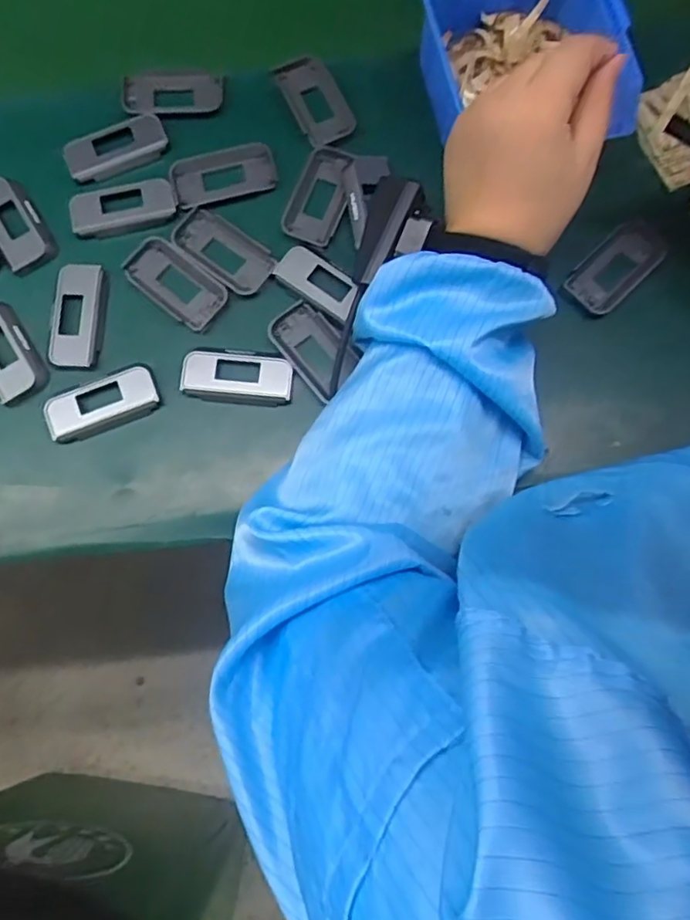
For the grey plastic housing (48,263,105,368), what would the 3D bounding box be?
[{"bbox_3d":[-0.189,-0.101,0.428,0.035,0.010,0.073,2,76,1],"label":"grey plastic housing"}]

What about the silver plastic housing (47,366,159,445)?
[{"bbox_3d":[-0.166,-0.039,0.423,0.076,0.013,0.034,-20,77,-4],"label":"silver plastic housing"}]

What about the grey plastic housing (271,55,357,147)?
[{"bbox_3d":[-0.023,-0.269,0.461,0.037,0.012,0.076,-26,78,-5],"label":"grey plastic housing"}]

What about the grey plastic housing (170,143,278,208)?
[{"bbox_3d":[-0.089,-0.211,0.454,0.075,0.007,0.040,-14,77,-3],"label":"grey plastic housing"}]

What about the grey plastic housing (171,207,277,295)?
[{"bbox_3d":[-0.088,-0.151,0.444,0.078,0.009,0.039,36,79,9],"label":"grey plastic housing"}]

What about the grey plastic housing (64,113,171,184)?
[{"bbox_3d":[-0.171,-0.235,0.460,0.074,0.010,0.036,-23,77,-5],"label":"grey plastic housing"}]

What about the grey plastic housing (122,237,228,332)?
[{"bbox_3d":[-0.121,-0.127,0.439,0.077,0.008,0.039,39,80,9],"label":"grey plastic housing"}]

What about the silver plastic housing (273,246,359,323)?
[{"bbox_3d":[-0.017,-0.127,0.435,0.060,0.011,0.032,33,79,8],"label":"silver plastic housing"}]

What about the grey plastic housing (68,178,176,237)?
[{"bbox_3d":[-0.163,-0.189,0.454,0.076,0.011,0.036,-10,77,-2],"label":"grey plastic housing"}]

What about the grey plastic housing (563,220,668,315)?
[{"bbox_3d":[0.193,-0.137,0.436,0.039,0.006,0.074,44,81,10],"label":"grey plastic housing"}]

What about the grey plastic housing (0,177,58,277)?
[{"bbox_3d":[-0.240,-0.171,0.449,0.036,0.016,0.075,-32,78,-7],"label":"grey plastic housing"}]

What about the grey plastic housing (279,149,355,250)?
[{"bbox_3d":[-0.017,-0.194,0.450,0.039,0.013,0.075,18,77,5],"label":"grey plastic housing"}]

